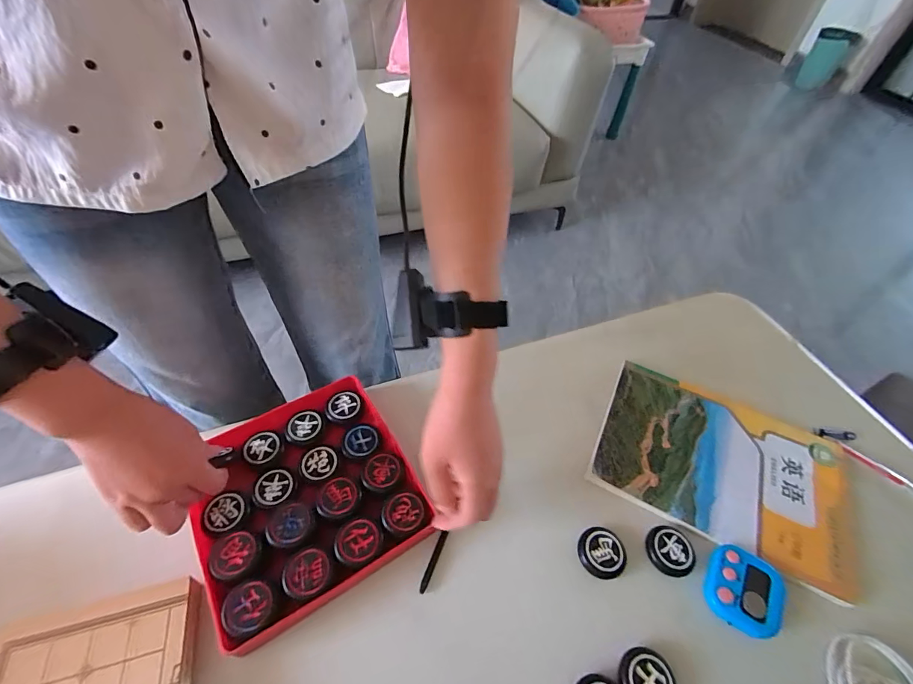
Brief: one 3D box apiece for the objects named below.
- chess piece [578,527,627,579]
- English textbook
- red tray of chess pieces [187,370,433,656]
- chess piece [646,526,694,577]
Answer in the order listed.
[{"bbox_3d":[0.140,0.203,0.402,0.044,0.011,0.041,30,53,20],"label":"chess piece"},{"bbox_3d":[0.292,0.132,0.462,0.251,0.012,0.182,24,51,16],"label":"English textbook"},{"bbox_3d":[-0.150,0.147,0.414,0.192,0.019,0.201,-24,55,-23],"label":"red tray of chess pieces"},{"bbox_3d":[0.206,0.203,0.406,0.042,0.015,0.040,2,49,-3],"label":"chess piece"}]

